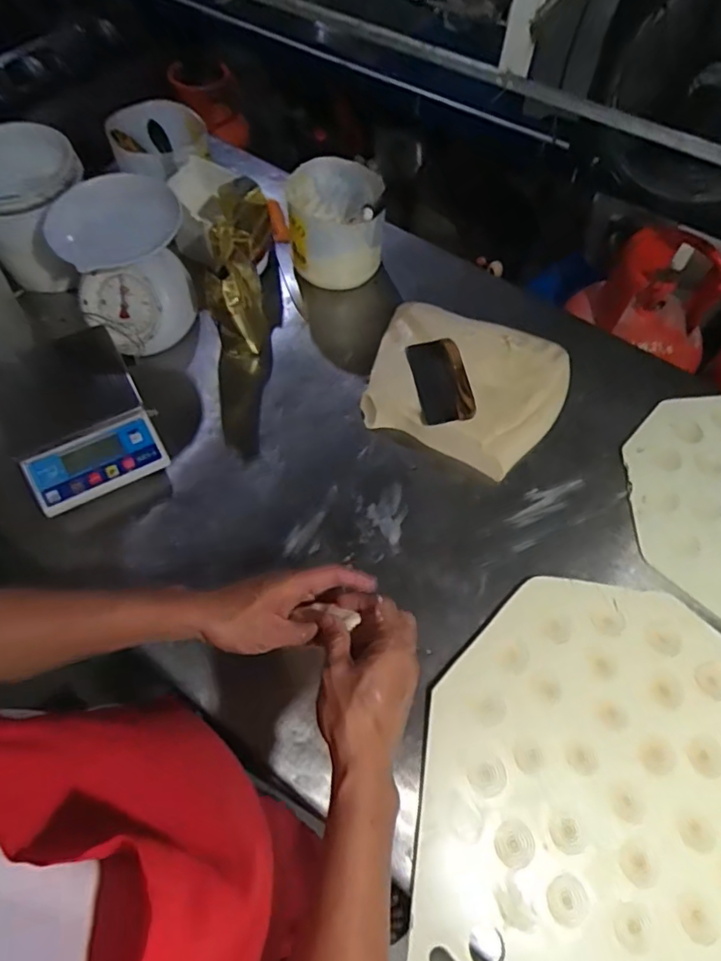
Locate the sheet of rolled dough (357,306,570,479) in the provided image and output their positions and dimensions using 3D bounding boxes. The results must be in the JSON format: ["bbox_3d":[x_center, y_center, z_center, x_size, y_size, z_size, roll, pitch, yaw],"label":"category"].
[{"bbox_3d":[0.162,-0.153,0.868,0.285,0.062,0.252,19,64,10],"label":"sheet of rolled dough"}]

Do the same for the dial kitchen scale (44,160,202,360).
[{"bbox_3d":[-0.366,-0.345,0.892,0.192,0.163,0.208,-25,64,-14],"label":"dial kitchen scale"}]

